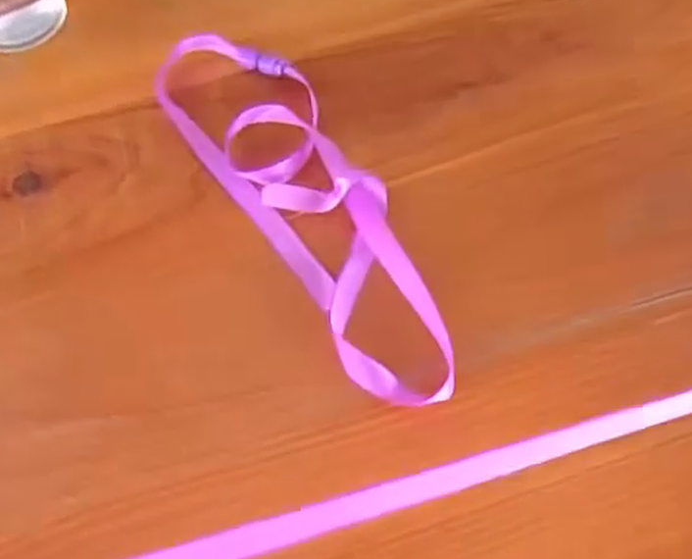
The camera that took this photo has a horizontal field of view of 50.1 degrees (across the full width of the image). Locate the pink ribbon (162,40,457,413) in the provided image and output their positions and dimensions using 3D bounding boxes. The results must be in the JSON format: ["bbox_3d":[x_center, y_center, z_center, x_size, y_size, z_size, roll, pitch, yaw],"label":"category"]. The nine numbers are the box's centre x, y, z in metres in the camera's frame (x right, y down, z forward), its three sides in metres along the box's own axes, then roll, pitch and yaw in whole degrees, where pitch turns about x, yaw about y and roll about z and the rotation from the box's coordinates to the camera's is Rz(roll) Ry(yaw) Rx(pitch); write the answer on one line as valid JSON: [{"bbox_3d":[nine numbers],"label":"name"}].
[{"bbox_3d":[-0.012,-0.032,0.288,0.054,0.017,0.181,-31,65,-13],"label":"pink ribbon"}]

